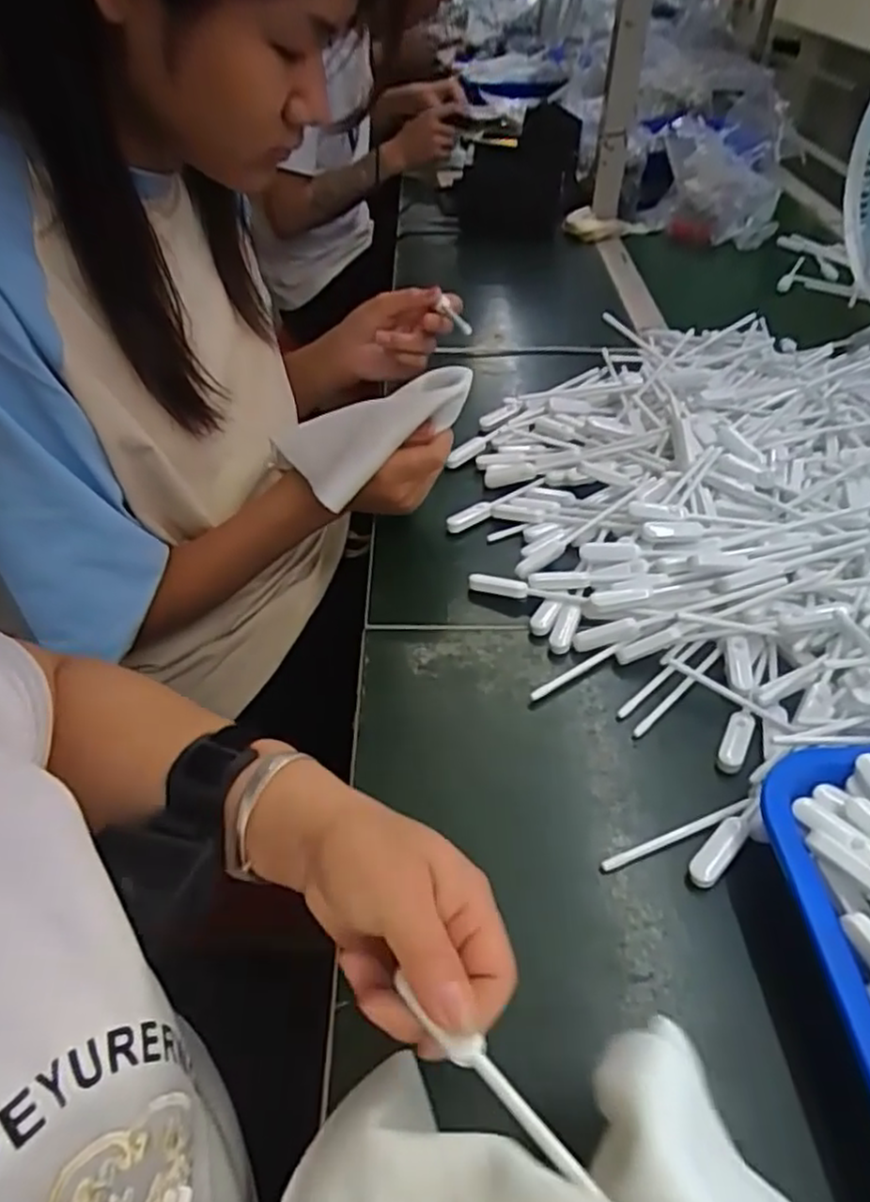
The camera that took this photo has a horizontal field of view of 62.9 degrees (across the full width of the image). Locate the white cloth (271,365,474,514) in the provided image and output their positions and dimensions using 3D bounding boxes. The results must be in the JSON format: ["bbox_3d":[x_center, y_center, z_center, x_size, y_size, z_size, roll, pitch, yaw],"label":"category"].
[{"bbox_3d":[-0.047,-0.118,0.512,0.155,0.033,0.076,-18,42,23],"label":"white cloth"}]

